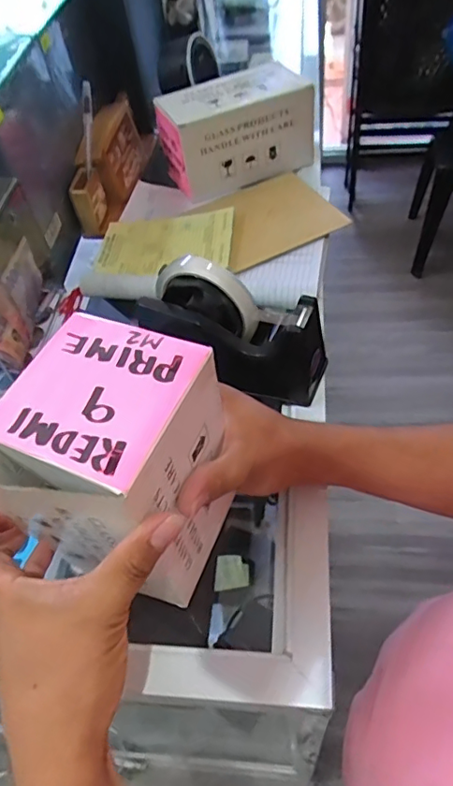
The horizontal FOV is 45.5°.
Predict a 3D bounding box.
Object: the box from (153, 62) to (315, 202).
[{"bbox_3d":[0.012,-0.324,0.666,0.176,0.099,0.086,-21,53,-8],"label":"box"}]

